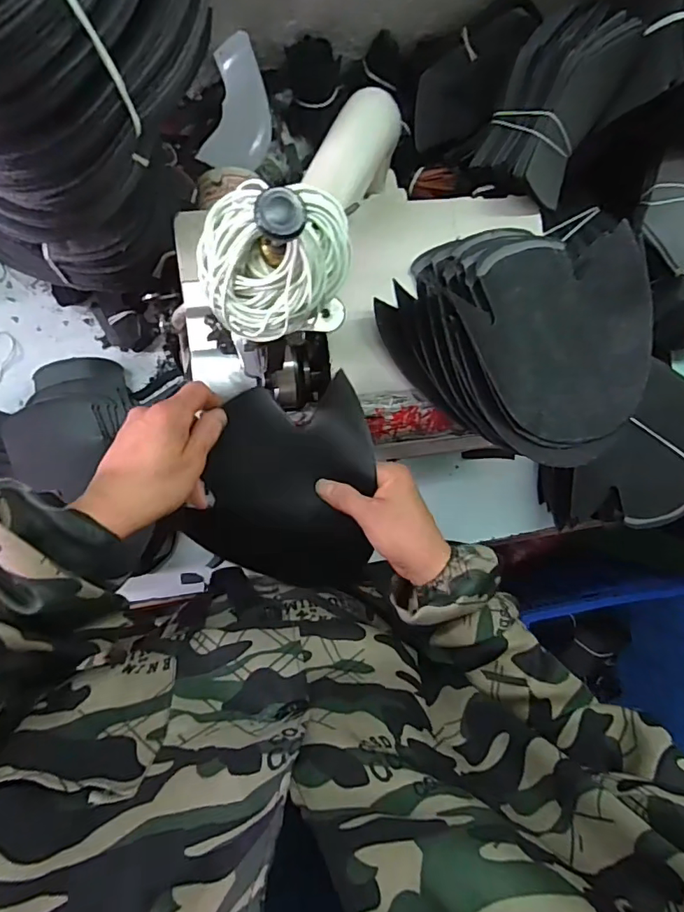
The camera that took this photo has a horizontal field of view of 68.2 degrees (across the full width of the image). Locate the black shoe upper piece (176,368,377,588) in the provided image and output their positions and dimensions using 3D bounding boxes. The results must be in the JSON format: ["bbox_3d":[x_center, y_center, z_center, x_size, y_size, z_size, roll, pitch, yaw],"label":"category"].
[{"bbox_3d":[-0.048,0.024,0.437,0.152,0.031,0.179,10,101,-1],"label":"black shoe upper piece"}]

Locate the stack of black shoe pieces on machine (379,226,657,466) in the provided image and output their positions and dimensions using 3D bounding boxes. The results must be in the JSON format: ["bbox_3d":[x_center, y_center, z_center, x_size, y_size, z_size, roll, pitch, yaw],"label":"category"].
[{"bbox_3d":[0.172,-0.109,0.443,0.225,0.070,0.199,44,84,-7],"label":"stack of black shoe pieces on machine"}]

